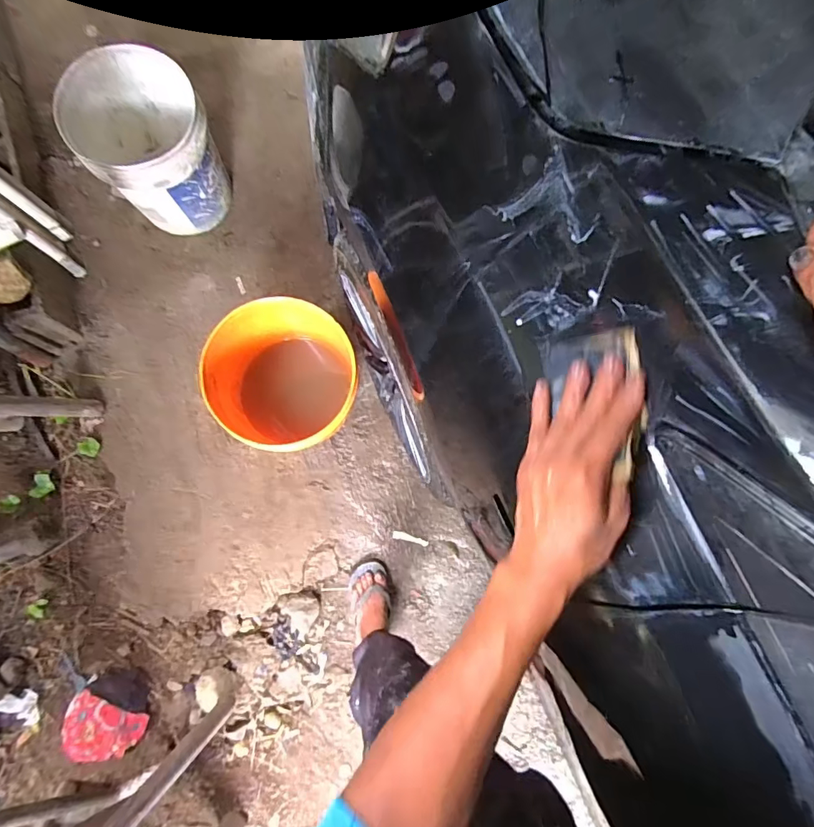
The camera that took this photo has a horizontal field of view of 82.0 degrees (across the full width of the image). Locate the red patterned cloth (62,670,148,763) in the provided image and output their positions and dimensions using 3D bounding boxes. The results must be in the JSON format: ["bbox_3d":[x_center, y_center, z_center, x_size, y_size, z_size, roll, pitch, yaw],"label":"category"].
[{"bbox_3d":[-0.694,0.694,1.073,0.194,0.057,0.178,-16,76,-2],"label":"red patterned cloth"}]

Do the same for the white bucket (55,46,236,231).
[{"bbox_3d":[-0.608,-0.625,1.145,0.267,0.308,0.274,0,76,1],"label":"white bucket"}]

